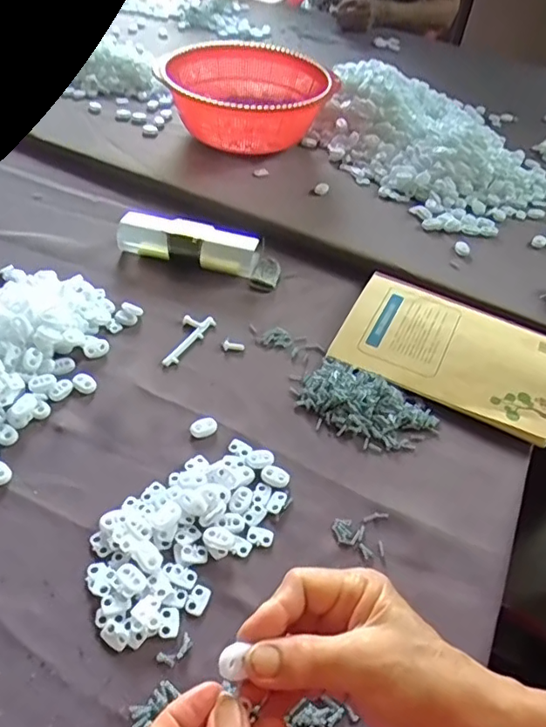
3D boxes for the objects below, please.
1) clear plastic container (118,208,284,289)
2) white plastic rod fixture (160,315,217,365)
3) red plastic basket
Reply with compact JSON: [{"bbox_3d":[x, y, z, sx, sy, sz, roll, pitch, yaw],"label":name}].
[{"bbox_3d":[-0.080,-0.130,0.613,0.181,0.036,0.048,14,47,7],"label":"clear plastic container"},{"bbox_3d":[-0.085,-0.025,0.535,0.028,0.005,0.074,23,48,16],"label":"white plastic rod fixture"},{"bbox_3d":[-0.037,-0.391,0.817,0.229,0.089,0.227,2,46,-4],"label":"red plastic basket"}]

